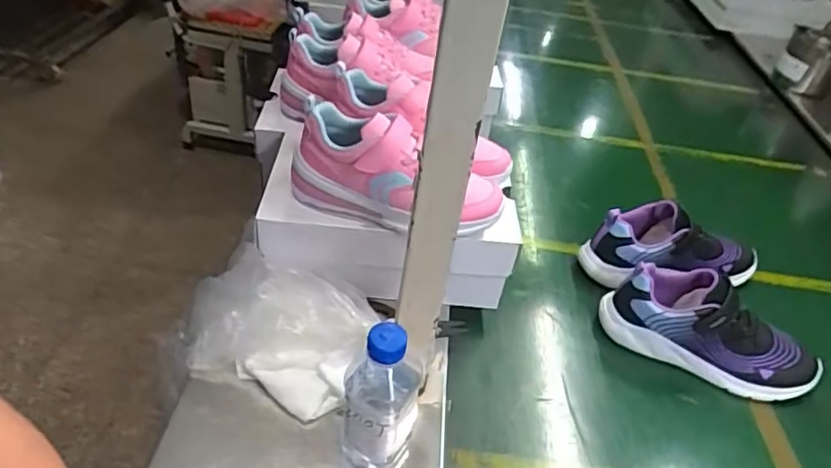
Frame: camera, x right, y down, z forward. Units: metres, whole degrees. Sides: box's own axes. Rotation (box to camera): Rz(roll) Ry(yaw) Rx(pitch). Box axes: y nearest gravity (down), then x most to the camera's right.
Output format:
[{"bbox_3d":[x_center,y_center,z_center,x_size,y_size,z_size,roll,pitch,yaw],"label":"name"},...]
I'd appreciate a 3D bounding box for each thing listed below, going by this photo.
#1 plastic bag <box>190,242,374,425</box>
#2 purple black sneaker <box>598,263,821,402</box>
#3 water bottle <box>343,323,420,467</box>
[{"bbox_3d":[-0.153,0.099,0.633,0.199,0.095,0.111,19,41,13],"label":"plastic bag"},{"bbox_3d":[0.357,0.118,0.730,0.252,0.111,0.077,22,42,16],"label":"purple black sneaker"},{"bbox_3d":[-0.030,0.145,0.534,0.066,0.164,0.065,25,43,19],"label":"water bottle"}]

